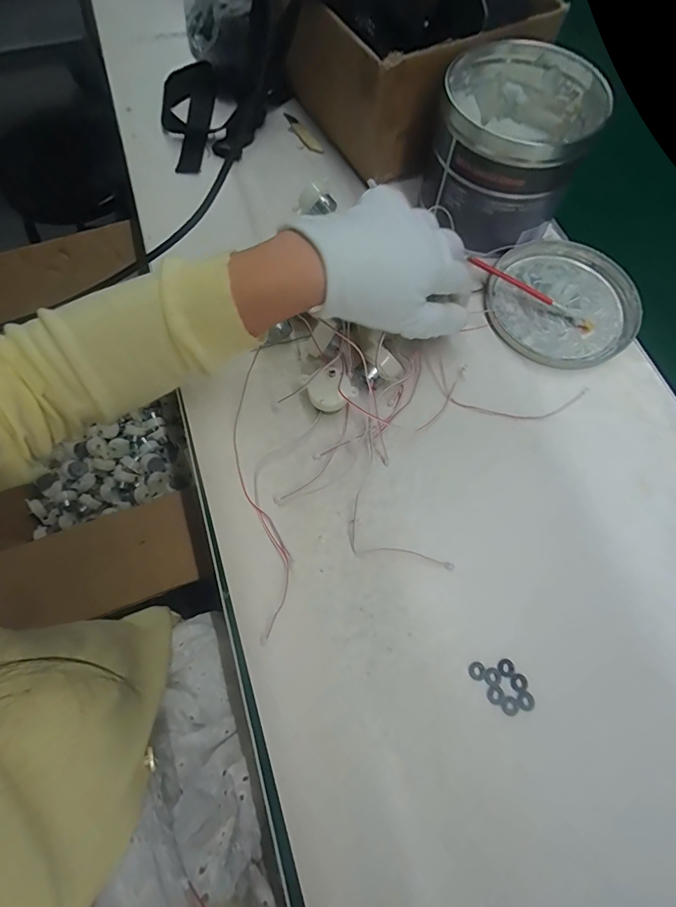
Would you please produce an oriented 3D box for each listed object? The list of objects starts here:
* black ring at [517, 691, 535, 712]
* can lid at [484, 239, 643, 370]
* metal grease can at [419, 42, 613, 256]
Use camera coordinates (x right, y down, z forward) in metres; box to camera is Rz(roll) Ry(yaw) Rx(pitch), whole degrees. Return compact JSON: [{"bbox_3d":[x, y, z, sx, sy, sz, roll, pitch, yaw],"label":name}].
[{"bbox_3d":[0.119,0.156,0.258,0.011,0.004,0.011,1,68,-2],"label":"black ring"},{"bbox_3d":[0.202,-0.139,0.374,0.128,0.015,0.134,1,68,-2],"label":"can lid"},{"bbox_3d":[0.147,-0.269,0.369,0.119,0.103,0.127,1,68,-2],"label":"metal grease can"}]

